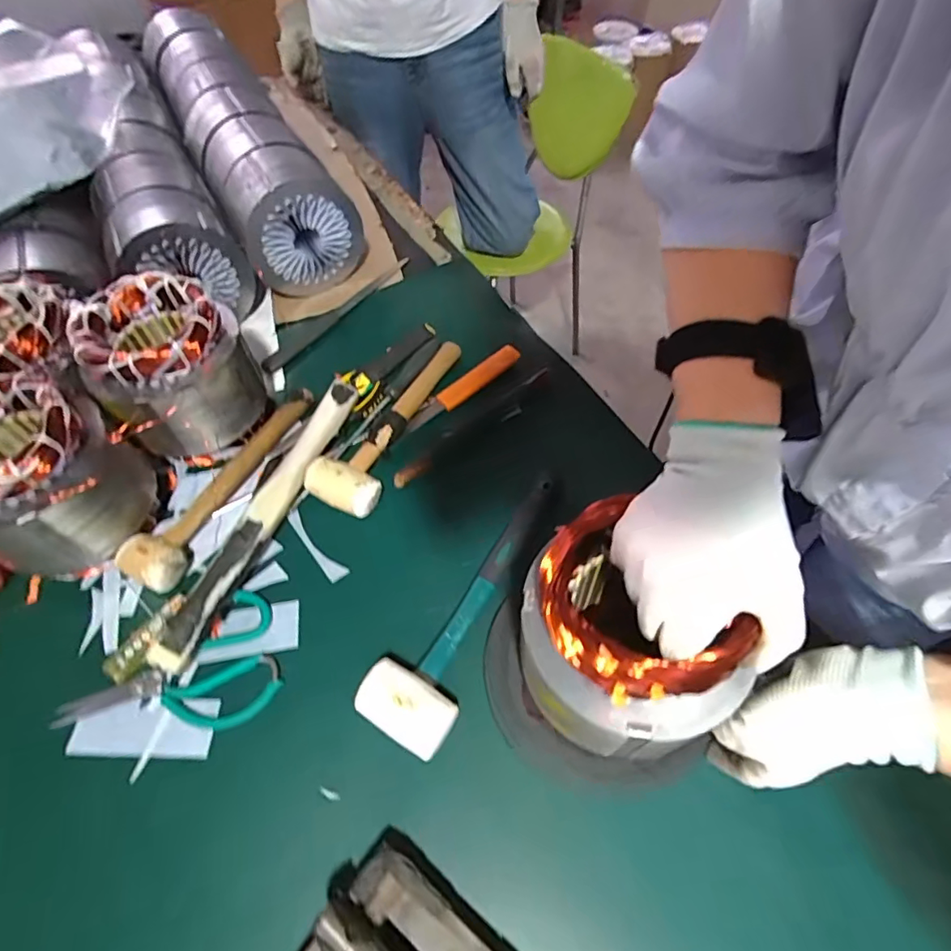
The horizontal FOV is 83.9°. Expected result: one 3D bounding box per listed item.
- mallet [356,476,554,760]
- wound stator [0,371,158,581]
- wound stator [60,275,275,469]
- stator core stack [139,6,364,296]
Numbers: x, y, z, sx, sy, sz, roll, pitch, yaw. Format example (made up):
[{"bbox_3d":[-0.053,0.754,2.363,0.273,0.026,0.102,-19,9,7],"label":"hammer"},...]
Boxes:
[{"bbox_3d":[0.003,0.111,0.494,0.075,0.049,0.278,26,60,17],"label":"mallet"},{"bbox_3d":[-0.392,0.011,0.497,0.137,0.167,0.137,-39,65,-22],"label":"wound stator"},{"bbox_3d":[-0.316,-0.105,0.563,0.140,0.155,0.132,-39,64,-23],"label":"wound stator"},{"bbox_3d":[-0.398,-0.565,0.889,0.152,0.158,0.695,-25,59,-15],"label":"stator core stack"}]

